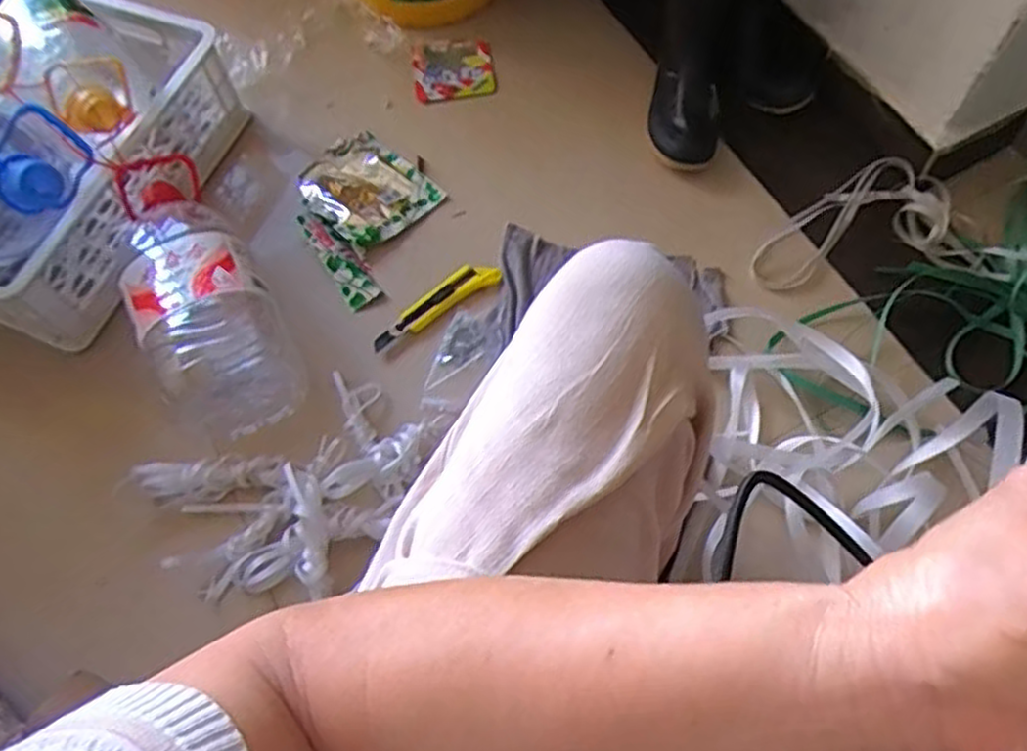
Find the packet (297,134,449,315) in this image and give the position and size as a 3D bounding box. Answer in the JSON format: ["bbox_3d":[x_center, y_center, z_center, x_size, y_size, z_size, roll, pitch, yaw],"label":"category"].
[{"bbox_3d":[-0.215,-0.232,1.061,0.218,0.030,0.215,40,72,19],"label":"packet"}]

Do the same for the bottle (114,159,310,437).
[{"bbox_3d":[-0.406,-0.123,0.950,0.149,0.152,0.394,-29,66,-11],"label":"bottle"}]

